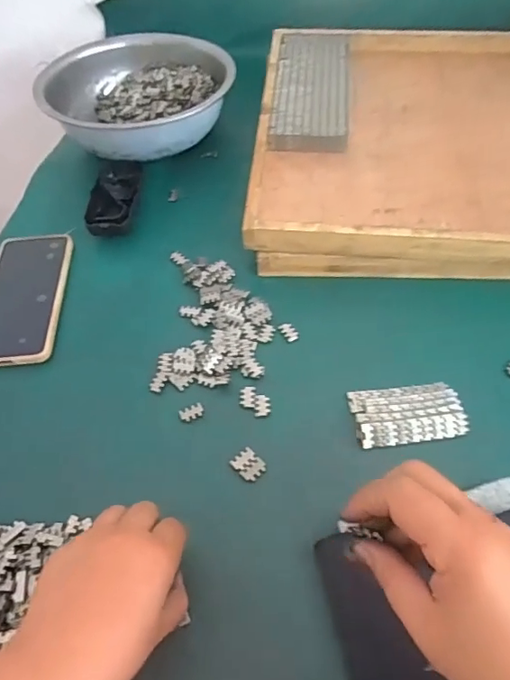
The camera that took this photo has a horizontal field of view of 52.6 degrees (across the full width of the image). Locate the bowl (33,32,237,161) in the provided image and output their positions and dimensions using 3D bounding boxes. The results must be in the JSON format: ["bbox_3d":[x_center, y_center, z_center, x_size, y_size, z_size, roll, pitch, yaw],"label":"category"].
[{"bbox_3d":[-0.139,-0.304,0.651,0.216,0.086,0.216,-1,53,1],"label":"bowl"}]

